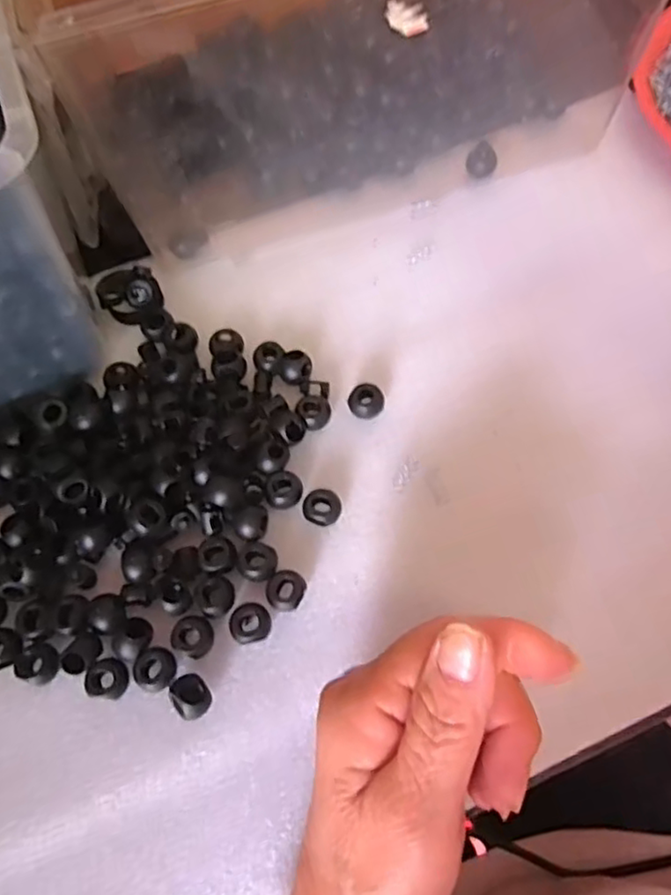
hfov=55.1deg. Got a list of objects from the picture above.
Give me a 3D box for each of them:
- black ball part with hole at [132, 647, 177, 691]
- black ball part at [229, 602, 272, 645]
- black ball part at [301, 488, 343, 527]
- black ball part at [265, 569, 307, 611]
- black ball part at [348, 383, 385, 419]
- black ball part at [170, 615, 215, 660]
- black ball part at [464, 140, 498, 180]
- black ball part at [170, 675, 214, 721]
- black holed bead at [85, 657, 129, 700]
[{"bbox_3d":[-0.076,0.093,0.271,0.016,0.007,0.017,-1,67,2],"label":"black ball part with hole"},{"bbox_3d":[-0.037,0.076,0.278,0.017,0.009,0.016,-1,67,2],"label":"black ball part"},{"bbox_3d":[-0.006,0.028,0.297,0.017,0.010,0.016,-1,67,2],"label":"black ball part"},{"bbox_3d":[-0.022,0.063,0.283,0.016,0.012,0.017,-1,67,2],"label":"black ball part"},{"bbox_3d":[0.015,-0.023,0.318,0.017,0.010,0.015,5,68,5],"label":"black ball part"},{"bbox_3d":[-0.062,0.080,0.275,0.017,0.008,0.017,-1,67,2],"label":"black ball part"},{"bbox_3d":[0.085,-0.166,0.373,0.018,0.015,0.014,14,69,8],"label":"black ball part"},{"bbox_3d":[-0.059,0.103,0.266,0.015,0.014,0.017,-38,71,-12],"label":"black ball part"},{"bbox_3d":[-0.096,0.097,0.270,0.016,0.010,0.016,-1,67,2],"label":"black holed bead"}]

